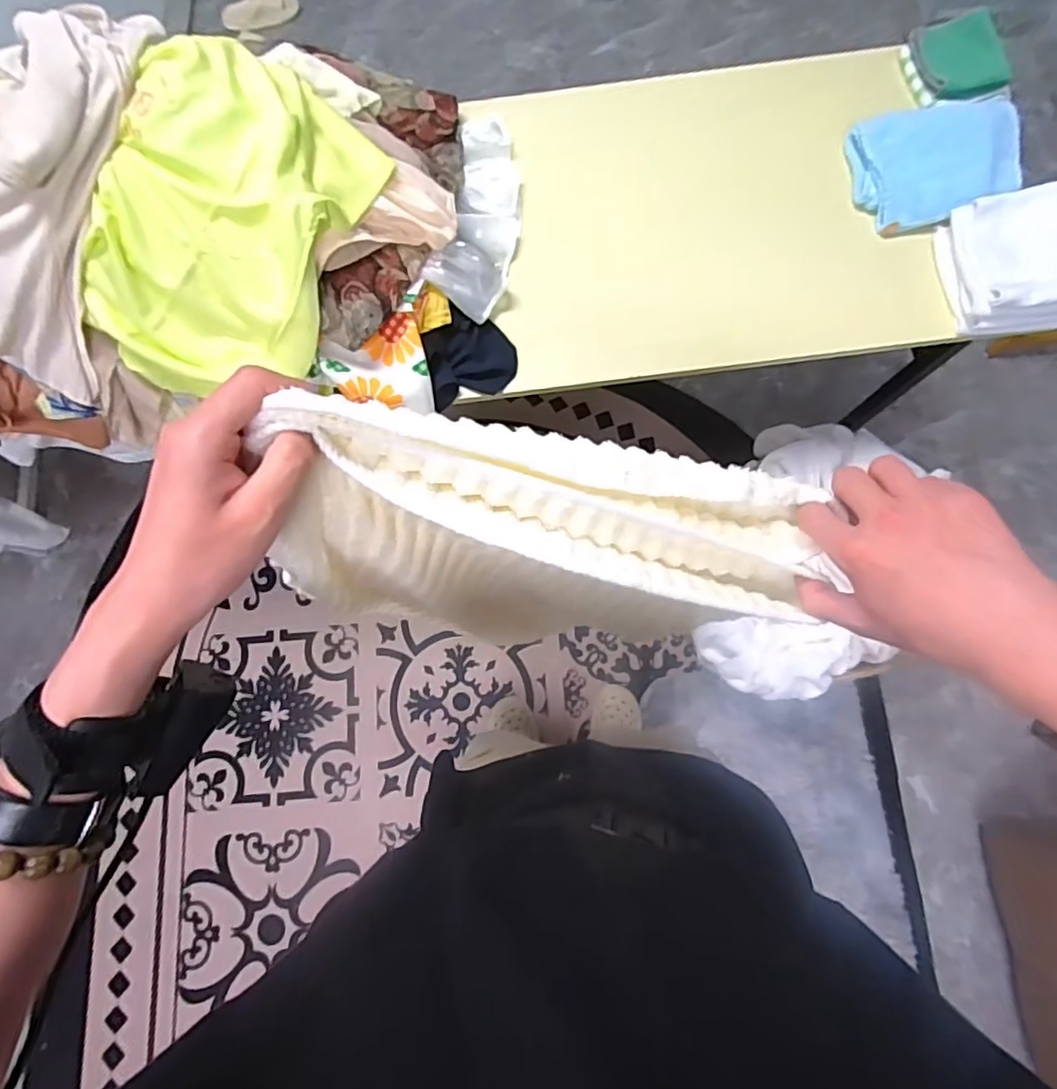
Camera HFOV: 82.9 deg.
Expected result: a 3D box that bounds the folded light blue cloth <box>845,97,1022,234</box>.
[{"bbox_3d":[0.597,-0.549,0.864,0.230,0.049,0.169,-8,76,1],"label":"folded light blue cloth"}]

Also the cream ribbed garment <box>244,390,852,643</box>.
[{"bbox_3d":[0.018,0.009,0.410,0.332,0.269,0.110,1,77,1],"label":"cream ribbed garment"}]

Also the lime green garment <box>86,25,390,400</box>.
[{"bbox_3d":[-0.337,-0.358,0.673,0.219,0.179,0.357,29,80,9],"label":"lime green garment"}]

